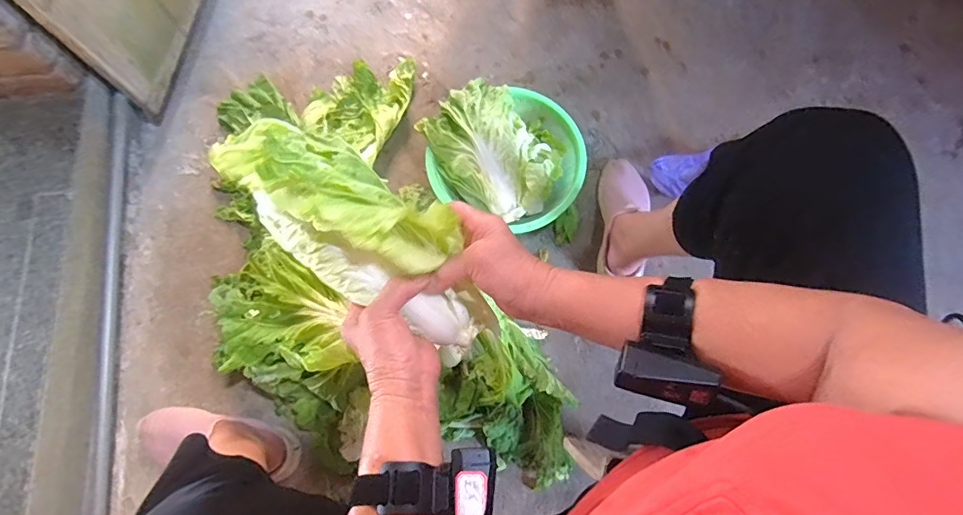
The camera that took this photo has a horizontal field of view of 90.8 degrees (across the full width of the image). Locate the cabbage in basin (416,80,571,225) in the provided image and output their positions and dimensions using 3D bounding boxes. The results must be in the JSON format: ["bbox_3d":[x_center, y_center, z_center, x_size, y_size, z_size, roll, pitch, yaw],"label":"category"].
[{"bbox_3d":[0.026,-0.207,0.875,0.253,0.098,0.198,37,76,9],"label":"cabbage in basin"}]

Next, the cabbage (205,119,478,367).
[{"bbox_3d":[-0.096,-0.019,0.409,0.267,0.080,0.105,42,77,-13],"label":"cabbage"}]

